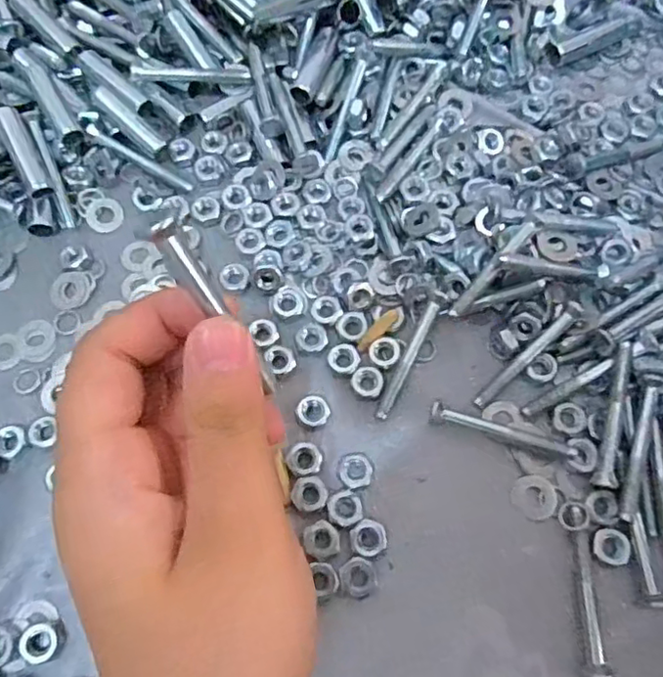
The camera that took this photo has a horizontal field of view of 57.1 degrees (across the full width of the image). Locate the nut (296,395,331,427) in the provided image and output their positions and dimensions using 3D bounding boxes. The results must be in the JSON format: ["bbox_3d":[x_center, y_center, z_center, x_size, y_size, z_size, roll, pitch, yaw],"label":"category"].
[{"bbox_3d":[-0.007,0.029,0.244,0.013,0.004,0.012,0,69,0],"label":"nut"}]

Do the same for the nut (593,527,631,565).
[{"bbox_3d":[0.103,0.076,0.222,0.013,0.004,0.013,0,69,0],"label":"nut"}]

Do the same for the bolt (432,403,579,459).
[{"bbox_3d":[0.066,0.037,0.238,0.056,0.010,0.007,15,70,6],"label":"bolt"}]

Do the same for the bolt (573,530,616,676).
[{"bbox_3d":[0.092,0.094,0.216,0.009,0.006,0.048,1,69,1],"label":"bolt"}]

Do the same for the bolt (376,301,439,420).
[{"bbox_3d":[0.031,0.009,0.246,0.005,0.004,0.051,26,86,10],"label":"bolt"}]

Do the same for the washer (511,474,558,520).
[{"bbox_3d":[0.077,0.060,0.231,0.016,0.004,0.016,0,69,0],"label":"washer"}]

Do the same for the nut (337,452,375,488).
[{"bbox_3d":[0.010,0.051,0.235,0.014,0.004,0.013,-15,70,-5],"label":"nut"}]

